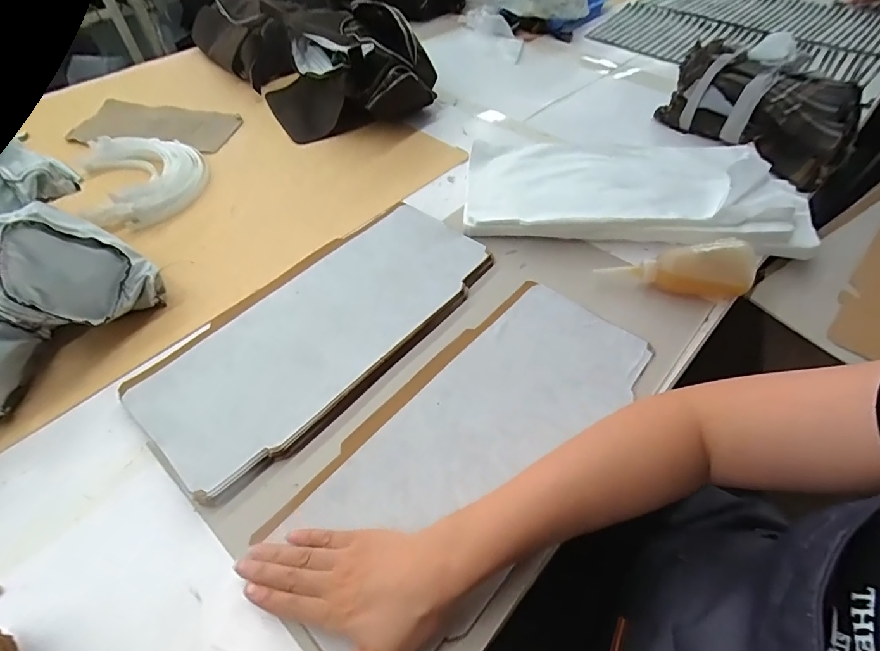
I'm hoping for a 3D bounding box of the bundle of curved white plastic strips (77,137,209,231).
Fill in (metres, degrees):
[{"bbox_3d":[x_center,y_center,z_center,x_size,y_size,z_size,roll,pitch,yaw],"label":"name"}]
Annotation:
[{"bbox_3d":[-0.476,-0.240,0.730,0.185,0.034,0.233,-20,54,-15],"label":"bundle of curved white plastic strips"}]

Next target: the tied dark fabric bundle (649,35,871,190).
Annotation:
[{"bbox_3d":[0.523,-0.350,0.752,0.144,0.120,0.297,-31,57,-22],"label":"tied dark fabric bundle"}]

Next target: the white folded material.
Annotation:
[{"bbox_3d":[0.278,-0.200,0.661,0.478,0.061,0.201,5,51,5],"label":"white folded material"}]

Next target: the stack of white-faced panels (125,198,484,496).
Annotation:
[{"bbox_3d":[-0.136,-0.010,0.540,0.201,0.031,0.417,35,59,25],"label":"stack of white-faced panels"}]

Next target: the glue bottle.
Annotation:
[{"bbox_3d":[0.290,-0.076,0.559,0.167,0.066,0.055,11,52,10],"label":"glue bottle"}]

